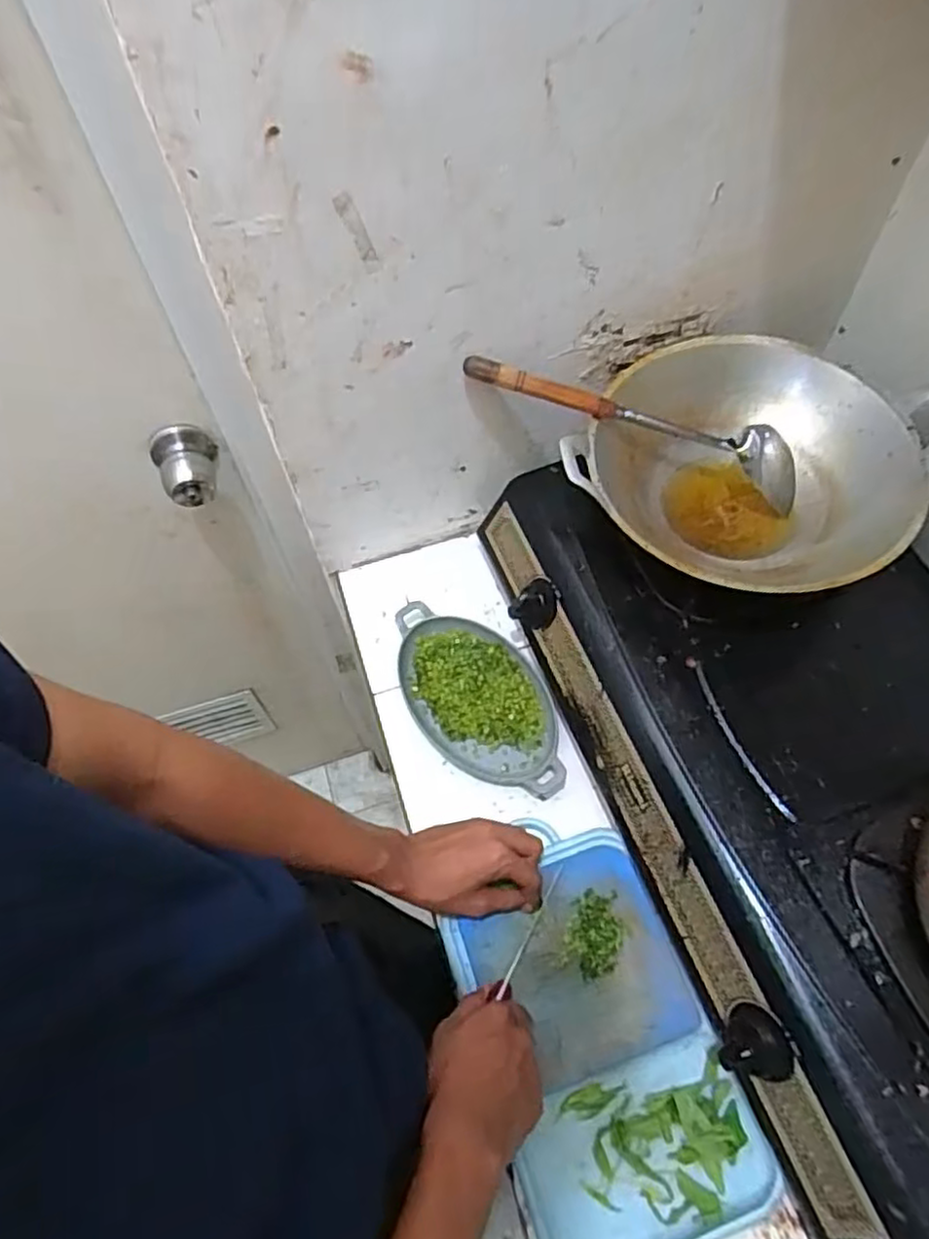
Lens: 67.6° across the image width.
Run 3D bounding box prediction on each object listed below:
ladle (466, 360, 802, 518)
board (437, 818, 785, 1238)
[{"bbox_3d":[0.167,-0.188,0.657,0.340,0.045,0.061,17,61,-6],"label":"ladle"},{"bbox_3d":[0.107,0.346,0.587,0.184,0.034,0.305,-19,61,-8],"label":"board"}]

